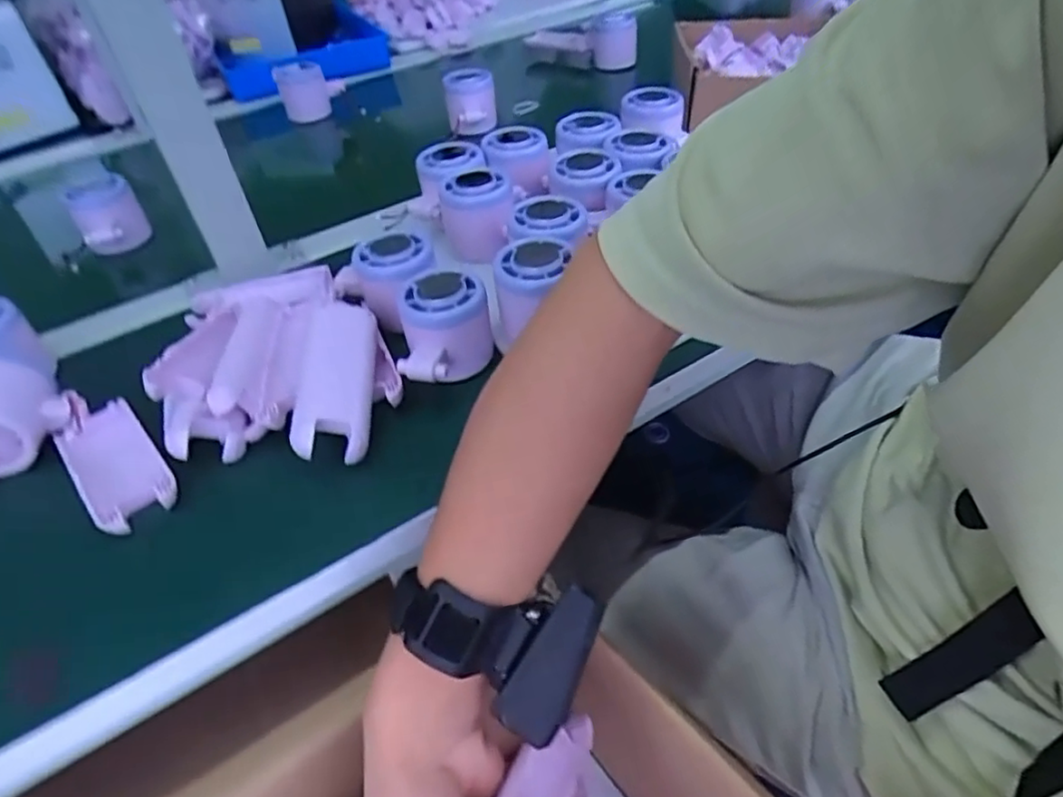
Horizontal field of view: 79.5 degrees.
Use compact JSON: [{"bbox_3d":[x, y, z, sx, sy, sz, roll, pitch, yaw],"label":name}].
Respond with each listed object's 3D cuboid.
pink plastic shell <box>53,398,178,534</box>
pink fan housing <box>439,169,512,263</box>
[{"bbox_3d":[-0.244,0.035,0.373,0.044,0.021,0.098,-34,51,-25],"label":"pink plastic shell"},{"bbox_3d":[-0.041,-0.143,0.501,0.055,0.059,0.056,-11,45,-4],"label":"pink fan housing"}]

